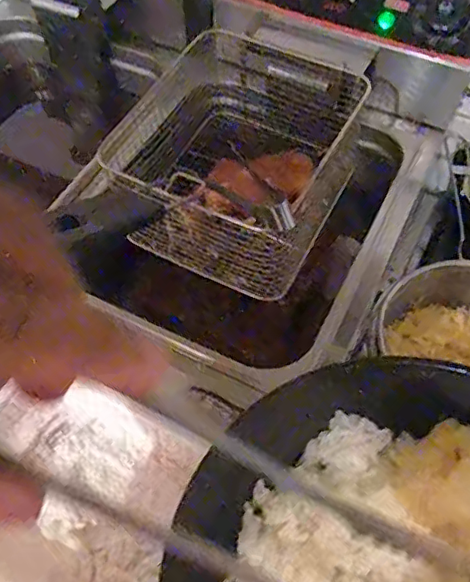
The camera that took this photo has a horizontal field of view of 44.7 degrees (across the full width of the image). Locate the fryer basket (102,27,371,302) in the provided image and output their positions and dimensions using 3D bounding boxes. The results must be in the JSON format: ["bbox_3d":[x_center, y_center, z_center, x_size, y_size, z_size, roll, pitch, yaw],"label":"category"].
[{"bbox_3d":[-0.007,-0.129,0.543,0.196,0.118,0.200,20,58,14],"label":"fryer basket"}]

